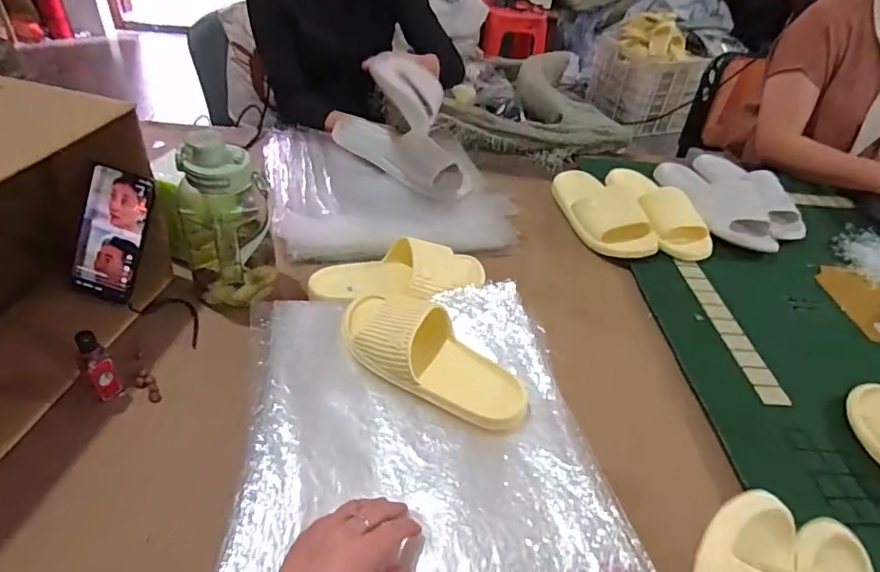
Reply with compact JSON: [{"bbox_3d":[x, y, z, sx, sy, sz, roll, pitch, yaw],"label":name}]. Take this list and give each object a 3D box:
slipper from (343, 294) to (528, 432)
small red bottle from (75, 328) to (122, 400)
[{"bbox_3d":[-0.007,0.076,0.621,0.240,0.062,0.102,32,45,8],"label":"slipper"},{"bbox_3d":[-0.351,0.082,0.548,0.023,0.077,0.029,-25,50,-32],"label":"small red bottle"}]

